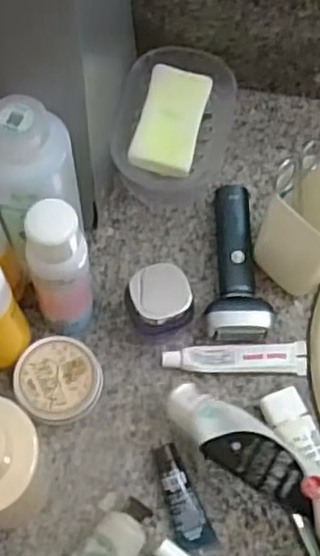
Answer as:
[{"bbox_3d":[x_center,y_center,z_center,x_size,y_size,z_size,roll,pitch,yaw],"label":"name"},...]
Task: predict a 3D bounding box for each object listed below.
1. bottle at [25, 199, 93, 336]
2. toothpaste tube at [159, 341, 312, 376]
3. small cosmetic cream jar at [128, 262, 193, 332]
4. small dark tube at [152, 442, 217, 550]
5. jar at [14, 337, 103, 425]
[{"bbox_3d":[-0.076,0.000,0.555,0.042,0.175,0.044,0,68,-1],"label":"bottle"},{"bbox_3d":[0.065,0.069,0.607,0.122,0.018,0.027,-2,68,-2],"label":"toothpaste tube"},{"bbox_3d":[0.000,0.022,0.601,0.052,0.062,0.046,-9,69,-7],"label":"small cosmetic cream jar"},{"bbox_3d":[0.015,0.172,0.561,0.028,0.022,0.080,-23,71,-10],"label":"small dark tube"},{"bbox_3d":[-0.082,0.087,0.588,0.068,0.039,0.070,1,68,-3],"label":"jar"}]

